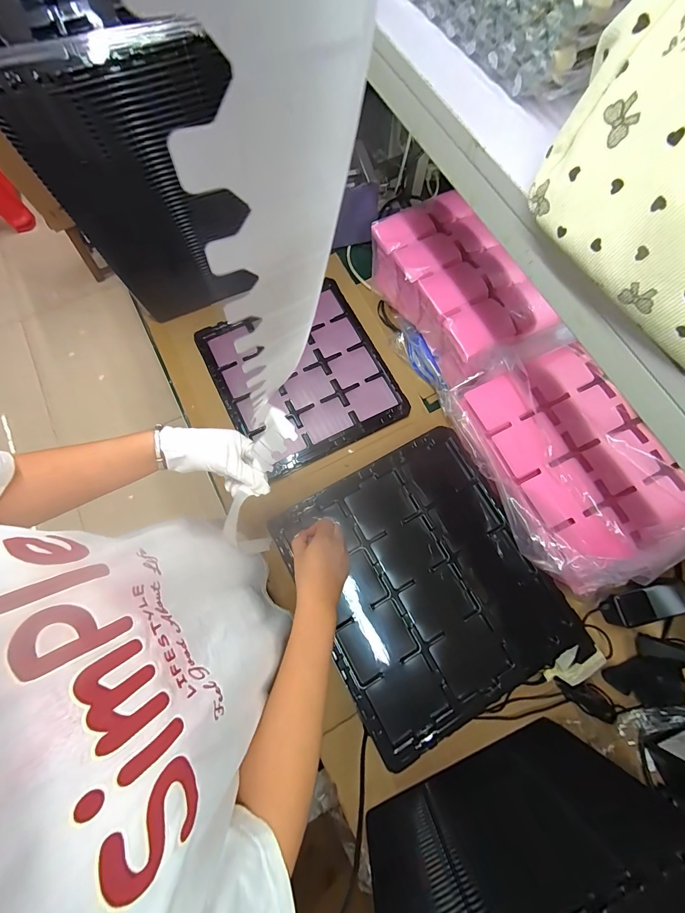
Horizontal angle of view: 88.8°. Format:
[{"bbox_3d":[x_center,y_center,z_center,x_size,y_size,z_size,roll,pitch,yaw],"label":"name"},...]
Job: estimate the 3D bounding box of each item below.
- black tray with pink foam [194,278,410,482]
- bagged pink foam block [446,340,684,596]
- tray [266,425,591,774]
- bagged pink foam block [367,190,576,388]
[{"bbox_3d":[-0.086,-0.170,0.737,0.333,0.026,0.360,-26,76,-8],"label":"black tray with pink foam"},{"bbox_3d":[0.348,0.006,0.527,0.244,0.085,0.359,-19,76,-6],"label":"bagged pink foam block"},{"bbox_3d":[0.118,0.181,0.521,0.328,0.021,0.369,-28,77,-8],"label":"tray"},{"bbox_3d":[0.195,-0.291,0.638,0.168,0.157,0.349,-25,76,-7],"label":"bagged pink foam block"}]

